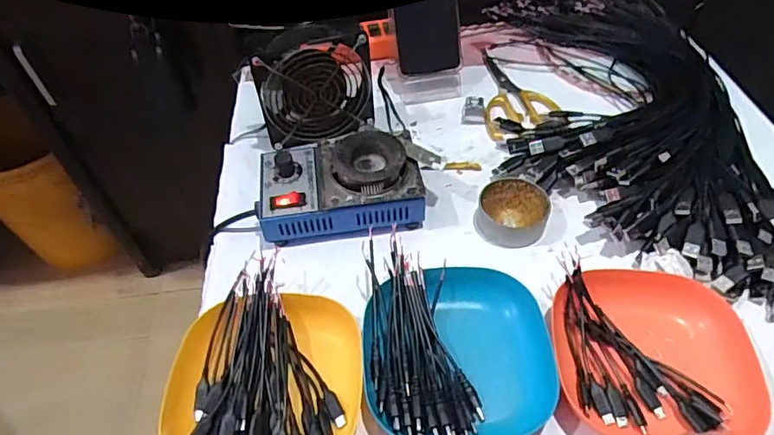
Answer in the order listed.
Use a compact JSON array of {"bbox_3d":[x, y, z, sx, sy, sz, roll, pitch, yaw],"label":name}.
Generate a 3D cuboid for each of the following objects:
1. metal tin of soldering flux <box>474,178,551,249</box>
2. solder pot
[{"bbox_3d":[0.118,-0.006,0.499,0.063,0.023,0.065,-2,50,2],"label":"metal tin of soldering flux"},{"bbox_3d":[-0.044,-0.033,0.506,0.152,0.061,0.101,-5,50,-1],"label":"solder pot"}]

